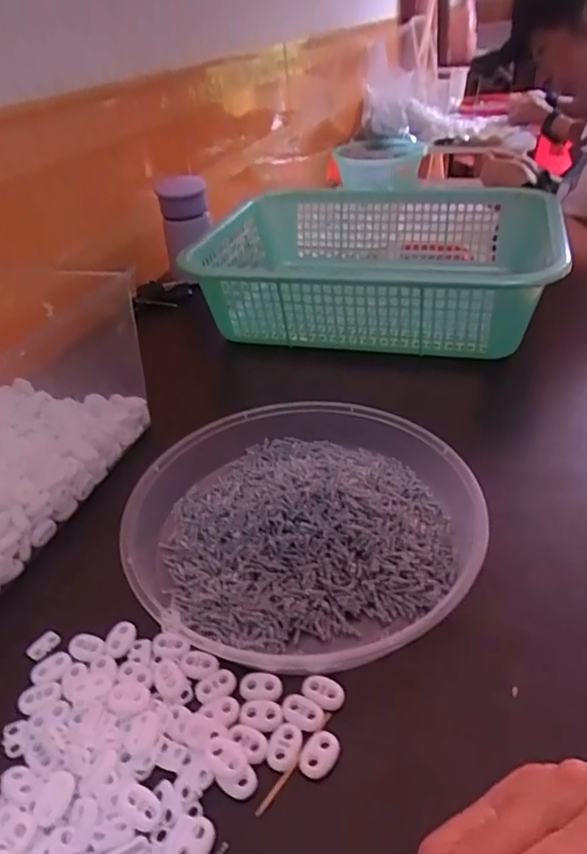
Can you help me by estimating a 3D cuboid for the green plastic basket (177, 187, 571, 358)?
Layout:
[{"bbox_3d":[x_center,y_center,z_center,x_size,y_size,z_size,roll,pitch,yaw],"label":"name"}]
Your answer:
[{"bbox_3d":[0.089,-0.190,0.672,0.399,0.107,0.323,6,38,14],"label":"green plastic basket"}]

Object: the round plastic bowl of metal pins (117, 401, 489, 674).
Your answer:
[{"bbox_3d":[0.006,0.058,0.393,0.230,0.036,0.218,-3,37,3],"label":"round plastic bowl of metal pins"}]

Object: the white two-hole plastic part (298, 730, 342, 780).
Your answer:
[{"bbox_3d":[0.013,0.162,0.283,0.017,0.004,0.022,17,42,27],"label":"white two-hole plastic part"}]

